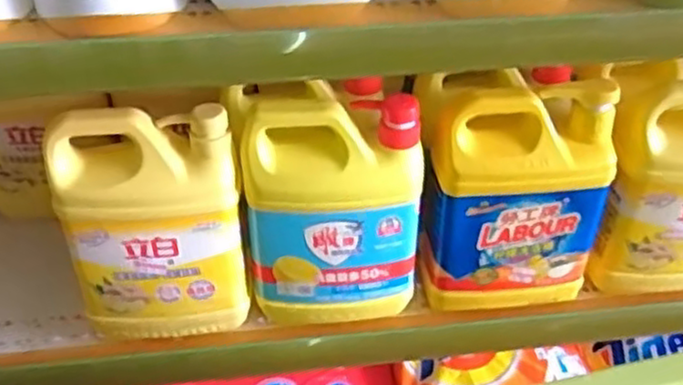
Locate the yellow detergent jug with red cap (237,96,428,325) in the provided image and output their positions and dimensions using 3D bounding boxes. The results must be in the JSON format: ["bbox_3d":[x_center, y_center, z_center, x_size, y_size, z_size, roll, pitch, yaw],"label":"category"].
[{"bbox_3d":[-0.006,0.012,0.617,0.139,0.199,0.074,0,41,-1],"label":"yellow detergent jug with red cap"}]

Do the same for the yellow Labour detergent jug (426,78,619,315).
[{"bbox_3d":[0.150,0.004,0.635,0.145,0.209,0.076,-9,42,-10],"label":"yellow Labour detergent jug"}]

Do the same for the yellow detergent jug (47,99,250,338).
[{"bbox_3d":[-0.152,0.030,0.598,0.137,0.205,0.060,1,41,1],"label":"yellow detergent jug"}]

